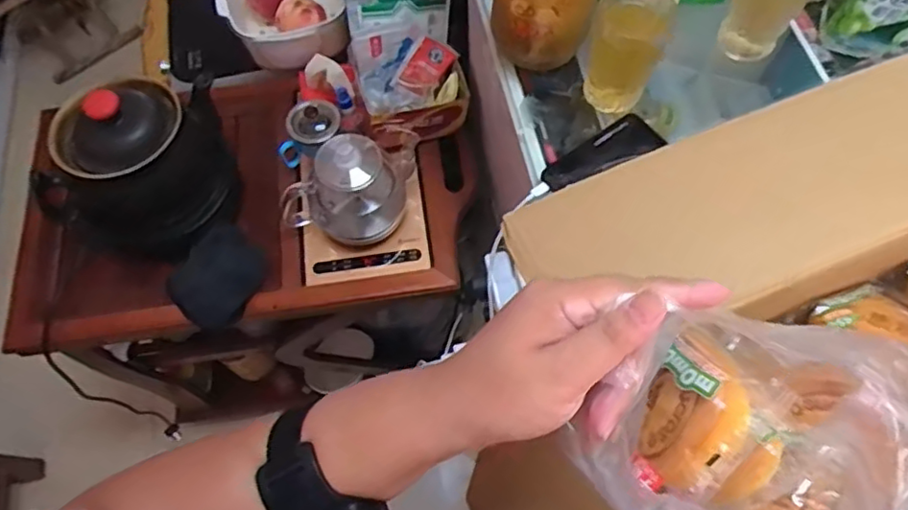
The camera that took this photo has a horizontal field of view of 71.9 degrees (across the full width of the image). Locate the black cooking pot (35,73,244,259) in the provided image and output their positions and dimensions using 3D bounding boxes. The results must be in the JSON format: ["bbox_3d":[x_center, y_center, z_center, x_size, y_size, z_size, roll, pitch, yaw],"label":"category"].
[{"bbox_3d":[-0.442,-0.131,0.869,0.212,0.229,0.177,0,65,2],"label":"black cooking pot"}]

